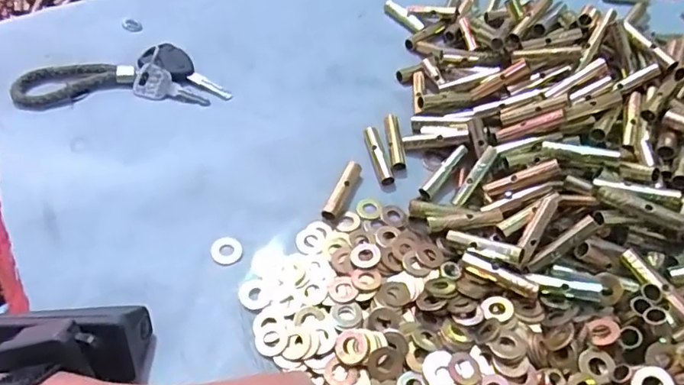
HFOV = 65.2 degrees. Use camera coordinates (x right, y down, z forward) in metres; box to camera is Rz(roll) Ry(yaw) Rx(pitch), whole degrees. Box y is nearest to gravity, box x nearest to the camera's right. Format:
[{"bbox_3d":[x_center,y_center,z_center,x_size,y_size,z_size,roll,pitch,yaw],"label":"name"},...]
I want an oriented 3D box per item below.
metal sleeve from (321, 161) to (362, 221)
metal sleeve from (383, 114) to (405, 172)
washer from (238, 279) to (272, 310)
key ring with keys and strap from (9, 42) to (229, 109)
[{"bbox_3d":[0.001,-0.002,0.330,0.009,0.009,0.046,20,53,12],"label":"metal sleeve"},{"bbox_3d":[0.035,-0.034,0.358,0.010,0.007,0.043,-3,52,-7],"label":"metal sleeve"},{"bbox_3d":[-0.047,0.054,0.288,0.017,0.004,0.018,2,51,-3],"label":"washer"},{"bbox_3d":[-0.154,-0.085,0.377,0.136,0.013,0.054,-5,52,-8],"label":"key ring with keys and strap"}]

